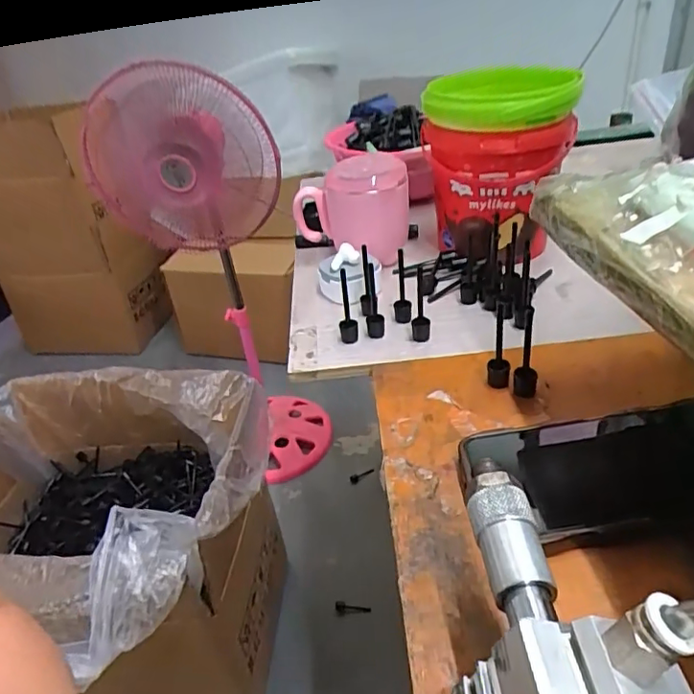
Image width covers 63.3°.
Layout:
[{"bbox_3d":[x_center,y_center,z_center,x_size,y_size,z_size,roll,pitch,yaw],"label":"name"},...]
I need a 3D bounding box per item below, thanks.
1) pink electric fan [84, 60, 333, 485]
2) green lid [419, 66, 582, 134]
[{"bbox_3d":[-0.241,-0.111,1.207,0.335,0.870,0.255,9,37,23],"label":"pink electric fan"},{"bbox_3d":[0.132,-0.219,0.490,0.108,0.035,0.112,-22,36,-21],"label":"green lid"}]

